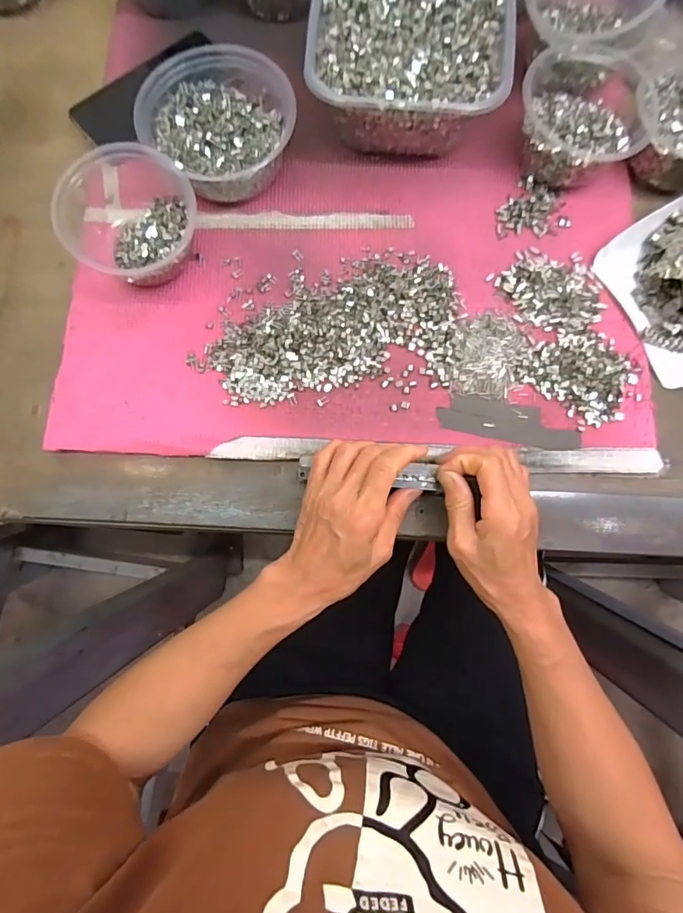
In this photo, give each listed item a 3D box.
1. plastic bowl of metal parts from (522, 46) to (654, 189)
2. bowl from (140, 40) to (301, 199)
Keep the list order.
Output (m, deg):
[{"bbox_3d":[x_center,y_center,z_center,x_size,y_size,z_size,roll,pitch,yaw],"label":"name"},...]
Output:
[{"bbox_3d":[0.215,-0.314,0.425,0.109,0.060,0.119,0,78,0],"label":"plastic bowl of metal parts"},{"bbox_3d":[-0.110,-0.299,0.427,0.131,0.057,0.125,0,78,0],"label":"bowl"}]

